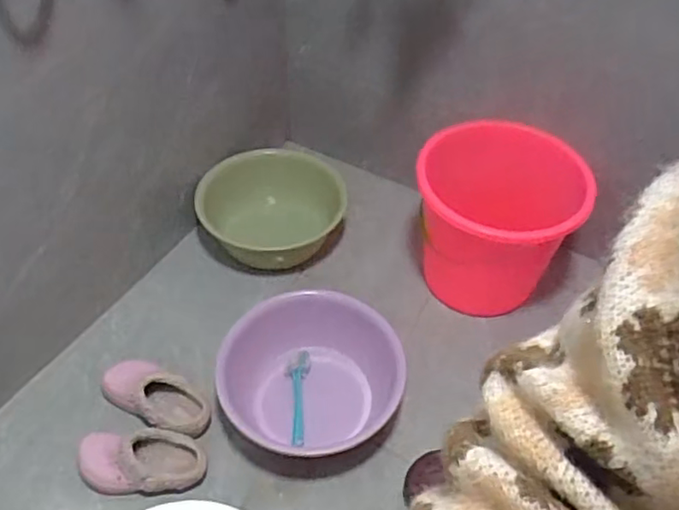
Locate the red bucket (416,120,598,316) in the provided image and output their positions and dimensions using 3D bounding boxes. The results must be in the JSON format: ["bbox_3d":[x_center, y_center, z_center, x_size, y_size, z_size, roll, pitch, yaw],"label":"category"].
[{"bbox_3d":[0.331,-0.053,1.399,0.304,0.335,0.335,-11,49,-10],"label":"red bucket"}]

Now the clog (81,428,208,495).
[{"bbox_3d":[-0.357,0.369,1.140,0.227,0.066,0.105,0,48,-1],"label":"clog"}]

